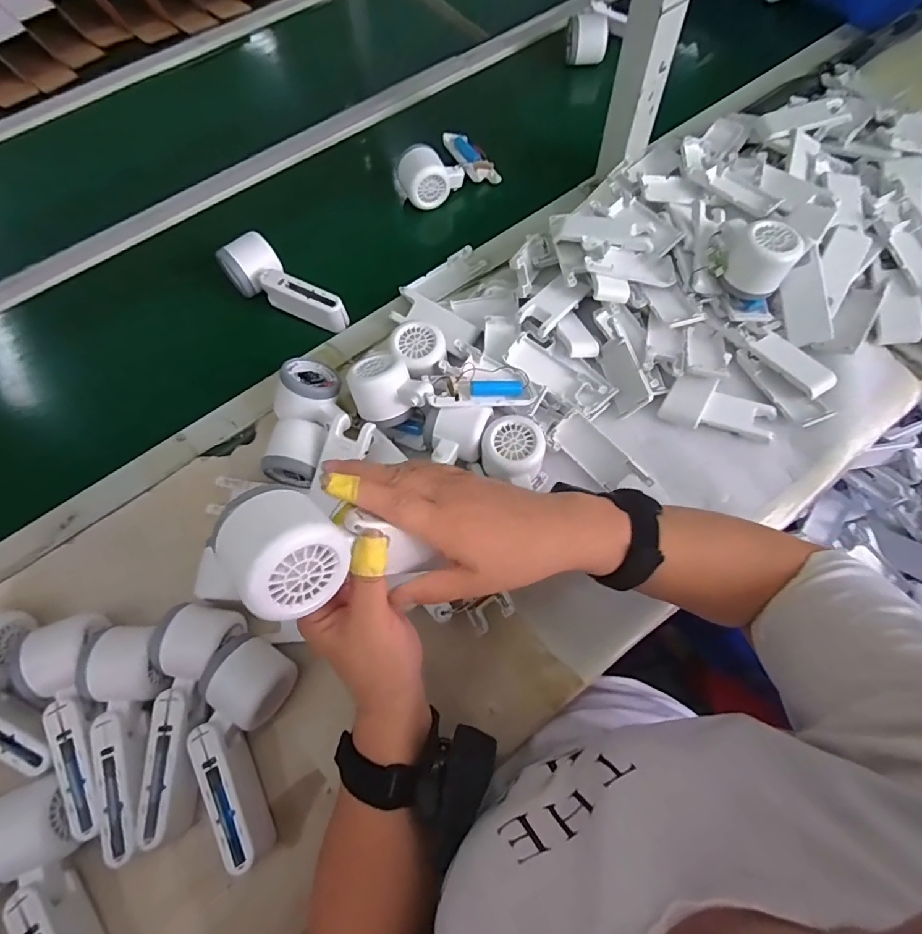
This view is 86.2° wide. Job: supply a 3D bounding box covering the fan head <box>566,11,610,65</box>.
[{"bbox_3d":[0.192,-0.648,0.751,0.057,0.054,0.063,-6,66,0],"label":"fan head"}]

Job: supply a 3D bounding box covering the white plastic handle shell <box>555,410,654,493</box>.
[{"bbox_3d":[0.139,-0.010,0.492,0.099,0.014,0.039,49,111,19],"label":"white plastic handle shell"}]

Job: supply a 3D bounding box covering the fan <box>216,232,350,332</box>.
[{"bbox_3d":[-0.207,-0.207,0.578,0.152,0.059,0.059,36,72,17],"label":"fan"}]

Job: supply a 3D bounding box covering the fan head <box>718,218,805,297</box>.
[{"bbox_3d":[0.293,-0.217,0.494,0.079,0.048,0.060,35,72,16],"label":"fan head"}]

